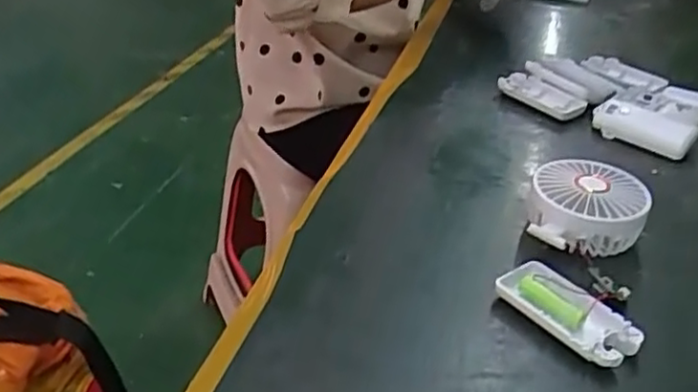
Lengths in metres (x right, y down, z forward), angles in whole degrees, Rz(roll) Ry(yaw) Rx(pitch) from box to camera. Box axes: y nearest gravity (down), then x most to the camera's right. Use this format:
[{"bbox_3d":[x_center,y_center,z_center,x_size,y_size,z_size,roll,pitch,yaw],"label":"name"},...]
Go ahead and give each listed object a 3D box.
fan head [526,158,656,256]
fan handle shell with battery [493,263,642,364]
[{"bbox_3d":[0.187,0.011,0.553,0.088,0.046,0.091,11,33,13],"label":"fan head"},{"bbox_3d":[0.146,0.080,0.472,0.044,0.020,0.093,-21,39,-32],"label":"fan handle shell with battery"}]

